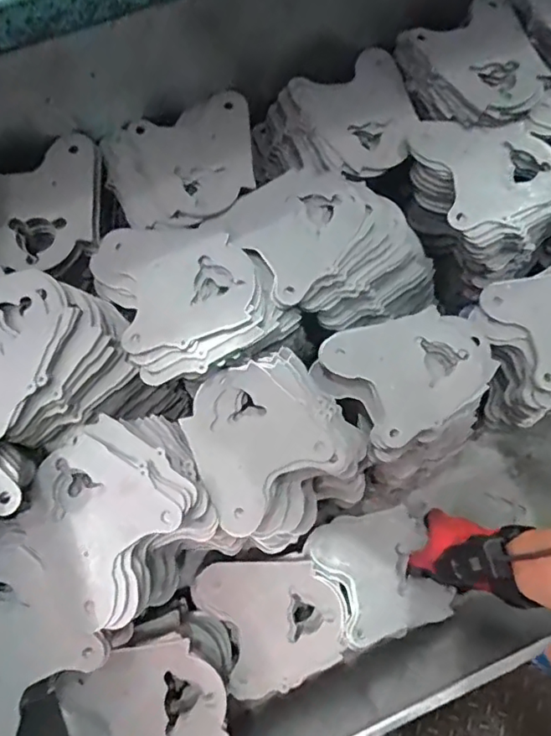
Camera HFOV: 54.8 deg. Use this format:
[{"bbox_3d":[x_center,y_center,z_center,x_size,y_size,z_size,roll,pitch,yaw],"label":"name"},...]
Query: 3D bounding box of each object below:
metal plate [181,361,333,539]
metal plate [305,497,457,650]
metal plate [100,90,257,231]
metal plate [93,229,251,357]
[{"bbox_3d":[-0.031,0.070,0.520,0.125,0.007,0.131,-42,76,-8],"label":"metal plate"},{"bbox_3d":[0.124,0.237,0.618,0.136,0.015,0.135,-15,77,-4],"label":"metal plate"},{"bbox_3d":[-0.102,-0.228,0.586,0.166,0.011,0.155,-15,66,-5],"label":"metal plate"},{"bbox_3d":[-0.101,-0.094,0.539,0.140,0.007,0.148,-26,69,-8],"label":"metal plate"}]

